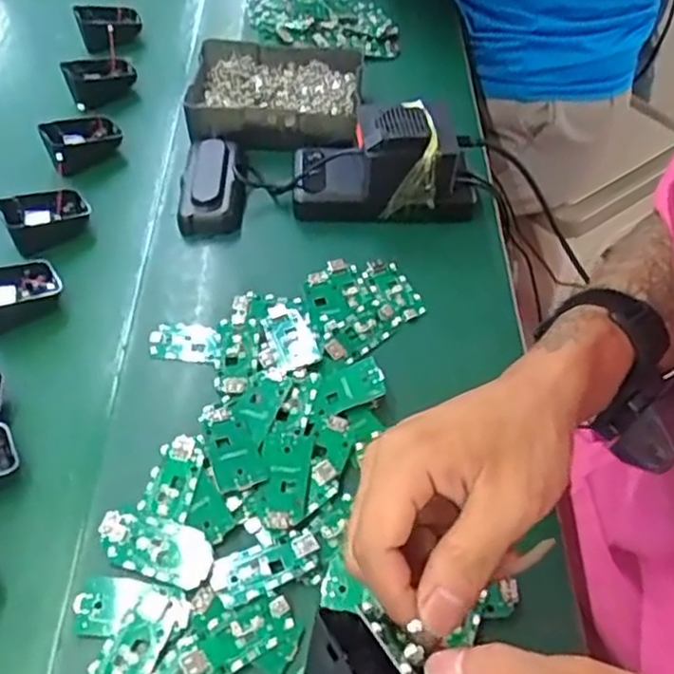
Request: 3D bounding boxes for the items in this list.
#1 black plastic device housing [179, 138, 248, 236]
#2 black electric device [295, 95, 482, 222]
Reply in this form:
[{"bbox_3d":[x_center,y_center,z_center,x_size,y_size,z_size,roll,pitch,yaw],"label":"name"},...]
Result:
[{"bbox_3d":[-0.109,-0.134,0.624,0.052,0.030,0.101,-2,52,1],"label":"black plastic device housing"},{"bbox_3d":[0.039,-0.154,0.602,0.152,0.078,0.073,-1,52,2],"label":"black electric device"}]

